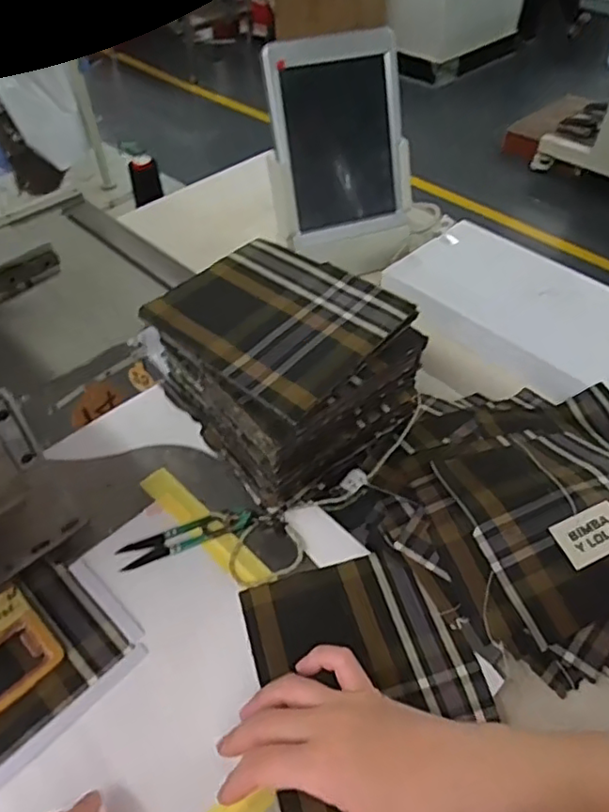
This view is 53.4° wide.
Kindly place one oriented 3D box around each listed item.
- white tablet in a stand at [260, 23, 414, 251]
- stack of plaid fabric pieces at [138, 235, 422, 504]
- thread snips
[{"bbox_3d":[0.041,-0.277,0.669,0.157,0.208,0.089,-15,49,-13],"label":"white tablet in a stand"},{"bbox_3d":[-0.018,-0.032,0.519,0.160,0.127,0.178,-32,55,-26],"label":"stack of plaid fabric pieces"},{"bbox_3d":[-0.092,0.100,0.473,0.102,0.009,0.022,-16,49,-15],"label":"thread snips"}]

